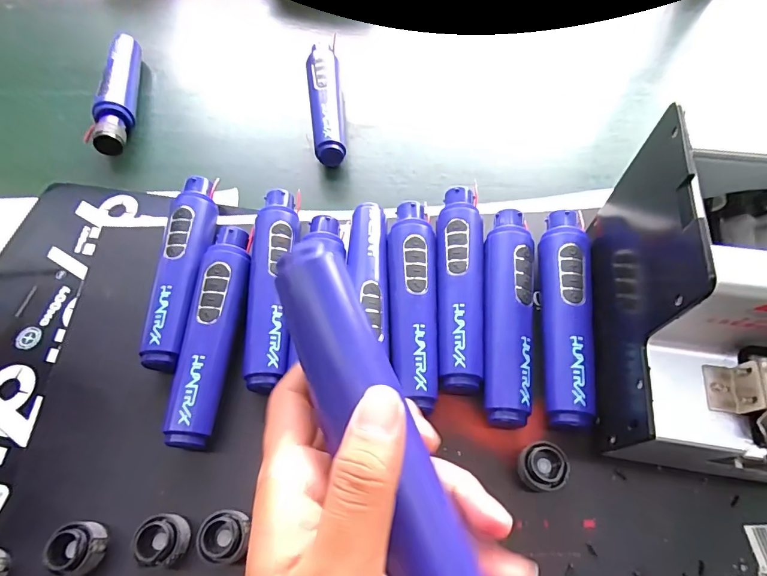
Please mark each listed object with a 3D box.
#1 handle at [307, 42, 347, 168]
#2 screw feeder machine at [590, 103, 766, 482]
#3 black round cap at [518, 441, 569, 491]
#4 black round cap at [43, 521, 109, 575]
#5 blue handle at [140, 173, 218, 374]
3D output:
[{"bbox_3d":[-0.063,-0.206,0.479,0.034,0.038,0.175,-8,62,-1],"label":"handle"},{"bbox_3d":[0.219,0.001,0.269,0.128,0.145,0.219,11,62,8],"label":"screw feeder machine"},{"bbox_3d":[0.104,0.118,0.281,0.031,0.026,0.028,-3,62,2],"label":"black round cap"},{"bbox_3d":[-0.190,0.164,0.269,0.026,0.027,0.029,-10,62,-2],"label":"black round cap"},{"bbox_3d":[-0.163,-0.018,0.359,0.032,0.036,0.174,-2,62,2],"label":"blue handle"}]

